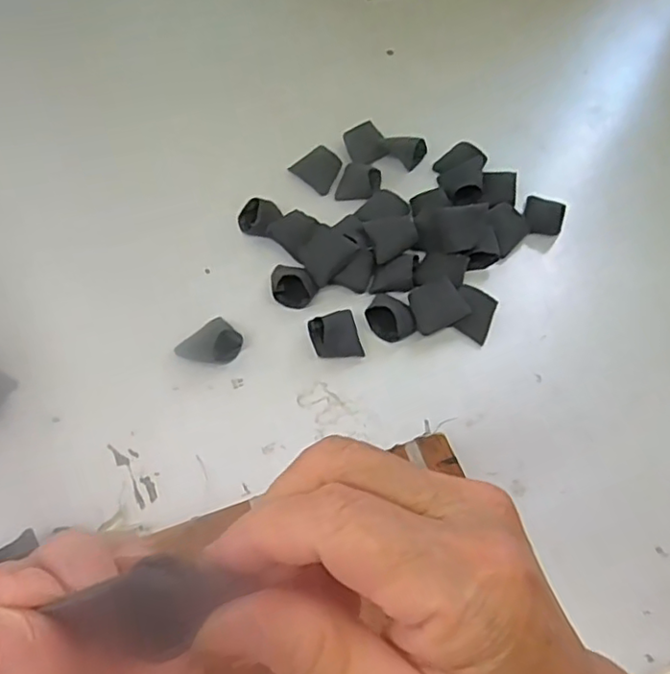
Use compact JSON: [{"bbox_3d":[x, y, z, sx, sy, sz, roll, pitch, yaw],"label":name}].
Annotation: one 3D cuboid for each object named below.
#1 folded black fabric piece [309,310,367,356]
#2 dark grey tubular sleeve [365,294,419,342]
[{"bbox_3d":[0.001,-0.002,0.460,0.036,0.014,0.038,-13,61,-12],"label":"folded black fabric piece"},{"bbox_3d":[0.041,-0.018,0.463,0.032,0.021,0.041,-17,62,-14],"label":"dark grey tubular sleeve"}]

